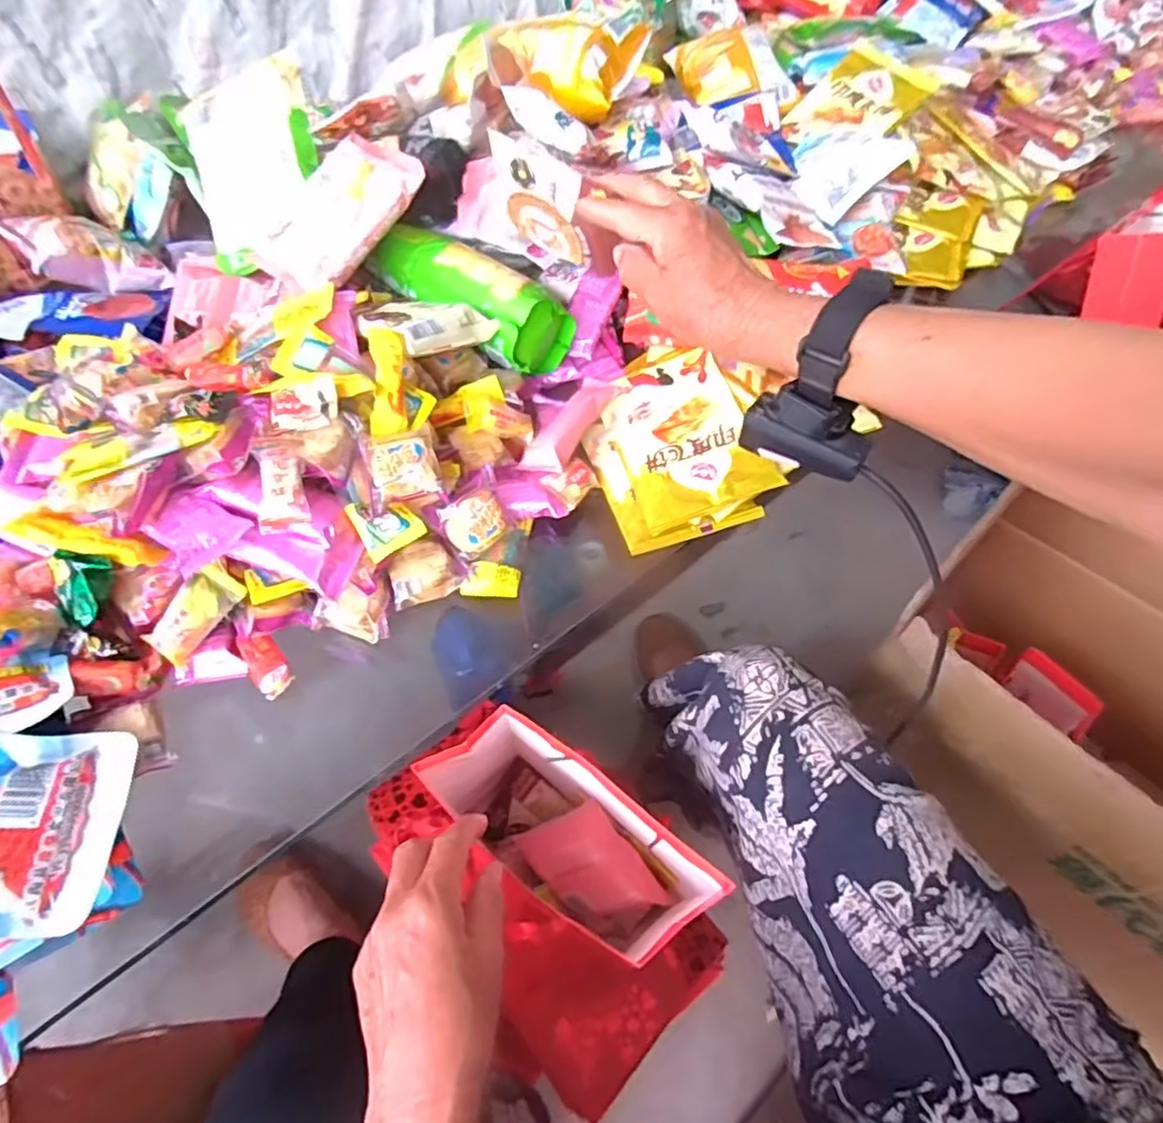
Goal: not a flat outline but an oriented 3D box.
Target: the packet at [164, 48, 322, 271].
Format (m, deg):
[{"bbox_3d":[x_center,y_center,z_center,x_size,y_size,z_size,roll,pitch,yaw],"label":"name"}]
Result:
[{"bbox_3d":[-0.277,-0.329,0.538,0.114,0.143,0.021,-5,15,12],"label":"packet"}]

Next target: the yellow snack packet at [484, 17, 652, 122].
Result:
[{"bbox_3d":[-0.008,-0.434,0.562,0.140,0.044,0.089,-5,57,-4],"label":"yellow snack packet"}]

